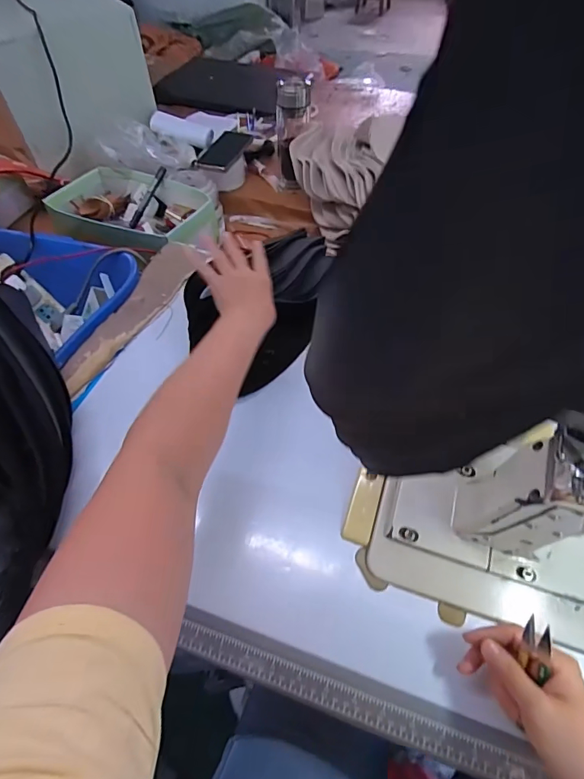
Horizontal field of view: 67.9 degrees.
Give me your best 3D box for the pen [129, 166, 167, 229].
[{"bbox_3d":[-0.294,-0.391,0.884,0.016,0.015,0.137,31,93,22],"label":"pen"}]

